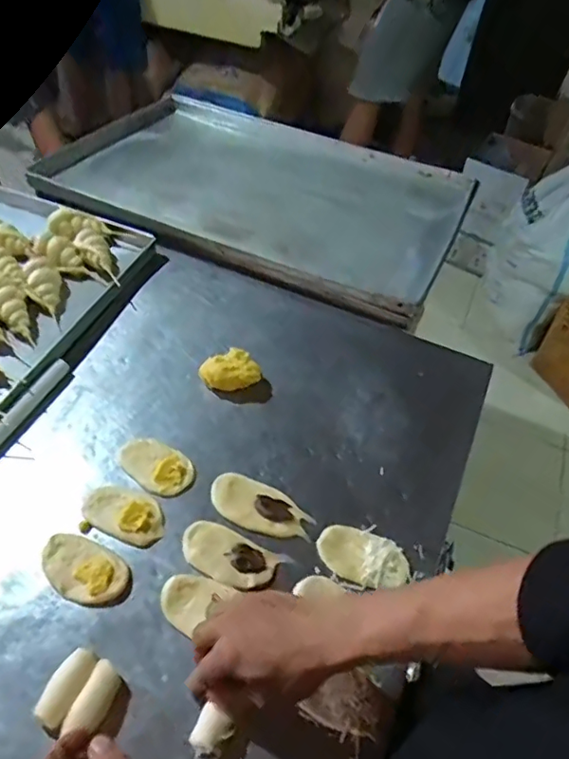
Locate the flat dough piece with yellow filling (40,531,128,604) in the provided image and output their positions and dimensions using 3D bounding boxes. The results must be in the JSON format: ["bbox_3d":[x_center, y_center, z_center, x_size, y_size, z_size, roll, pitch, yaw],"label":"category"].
[{"bbox_3d":[-0.201,0.188,0.545,0.093,0.014,0.054,26,53,16],"label":"flat dough piece with yellow filling"}]

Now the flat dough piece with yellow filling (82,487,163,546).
[{"bbox_3d":[-0.173,0.142,0.585,0.093,0.011,0.050,20,52,12],"label":"flat dough piece with yellow filling"}]

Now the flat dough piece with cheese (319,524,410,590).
[{"bbox_3d":[0.082,0.184,0.570,0.095,0.015,0.051,19,52,11],"label":"flat dough piece with cheese"}]

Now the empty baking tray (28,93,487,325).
[{"bbox_3d":[-0.050,-0.375,1.001,0.735,0.047,0.476,21,52,13],"label":"empty baking tray"}]

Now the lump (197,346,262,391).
[{"bbox_3d":[-0.072,-0.011,0.707,0.077,0.037,0.053,-6,51,-9],"label":"lump"}]

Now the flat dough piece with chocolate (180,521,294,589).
[{"bbox_3d":[-0.057,0.179,0.560,0.107,0.015,0.050,20,52,12],"label":"flat dough piece with chocolate"}]

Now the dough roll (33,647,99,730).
[{"bbox_3d":[-0.187,0.264,0.472,0.027,0.027,0.060,23,52,14],"label":"dough roll"}]

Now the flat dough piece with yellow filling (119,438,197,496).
[{"bbox_3d":[-0.147,0.098,0.626,0.086,0.020,0.051,27,54,17],"label":"flat dough piece with yellow filling"}]

